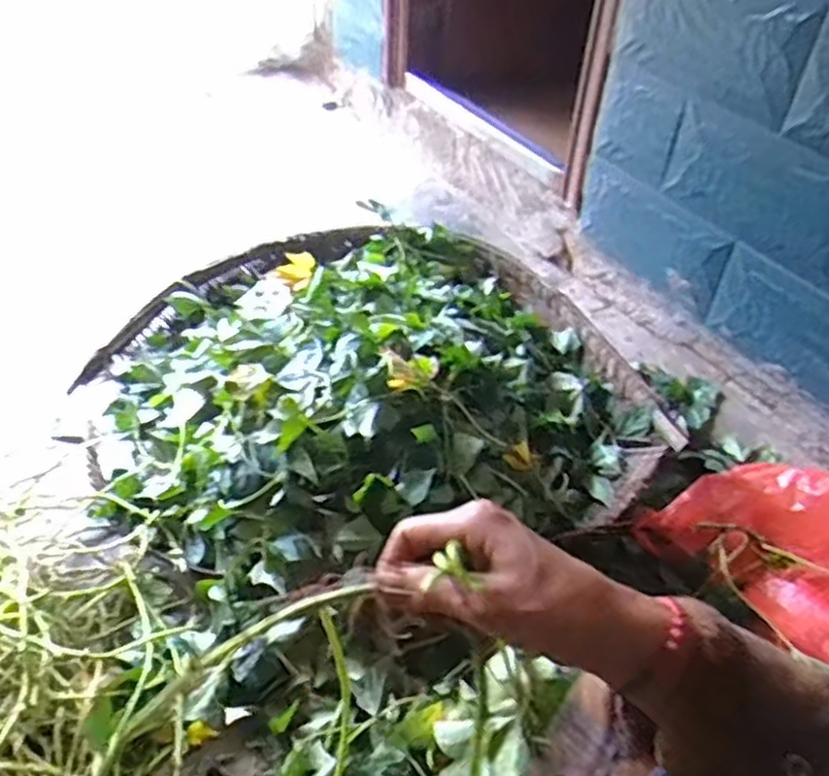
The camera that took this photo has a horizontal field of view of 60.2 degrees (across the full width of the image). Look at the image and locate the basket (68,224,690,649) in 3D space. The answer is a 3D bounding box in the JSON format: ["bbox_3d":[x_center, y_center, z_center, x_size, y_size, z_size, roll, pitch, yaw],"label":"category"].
[{"bbox_3d":[-0.092,-0.038,1.258,0.918,0.262,0.860,-12,45,-17],"label":"basket"}]

